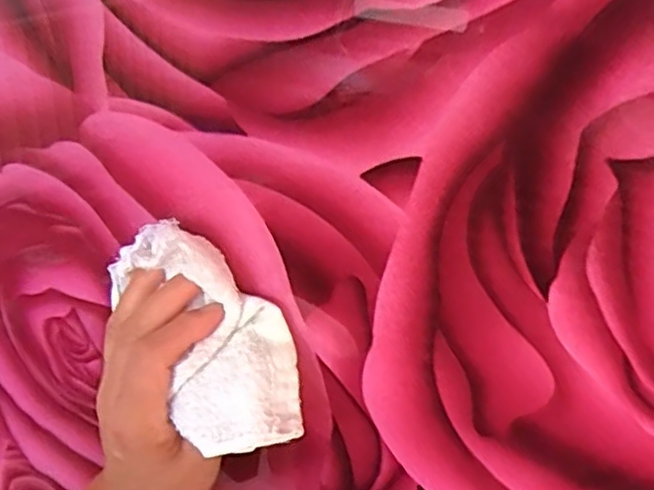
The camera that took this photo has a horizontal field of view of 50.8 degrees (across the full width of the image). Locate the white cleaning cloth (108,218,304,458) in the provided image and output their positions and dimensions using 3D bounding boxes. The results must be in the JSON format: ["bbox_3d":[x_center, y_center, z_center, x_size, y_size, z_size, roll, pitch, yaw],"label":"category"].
[{"bbox_3d":[-0.067,0.051,0.369,0.060,0.126,0.067,-31,4,-43],"label":"white cleaning cloth"}]

